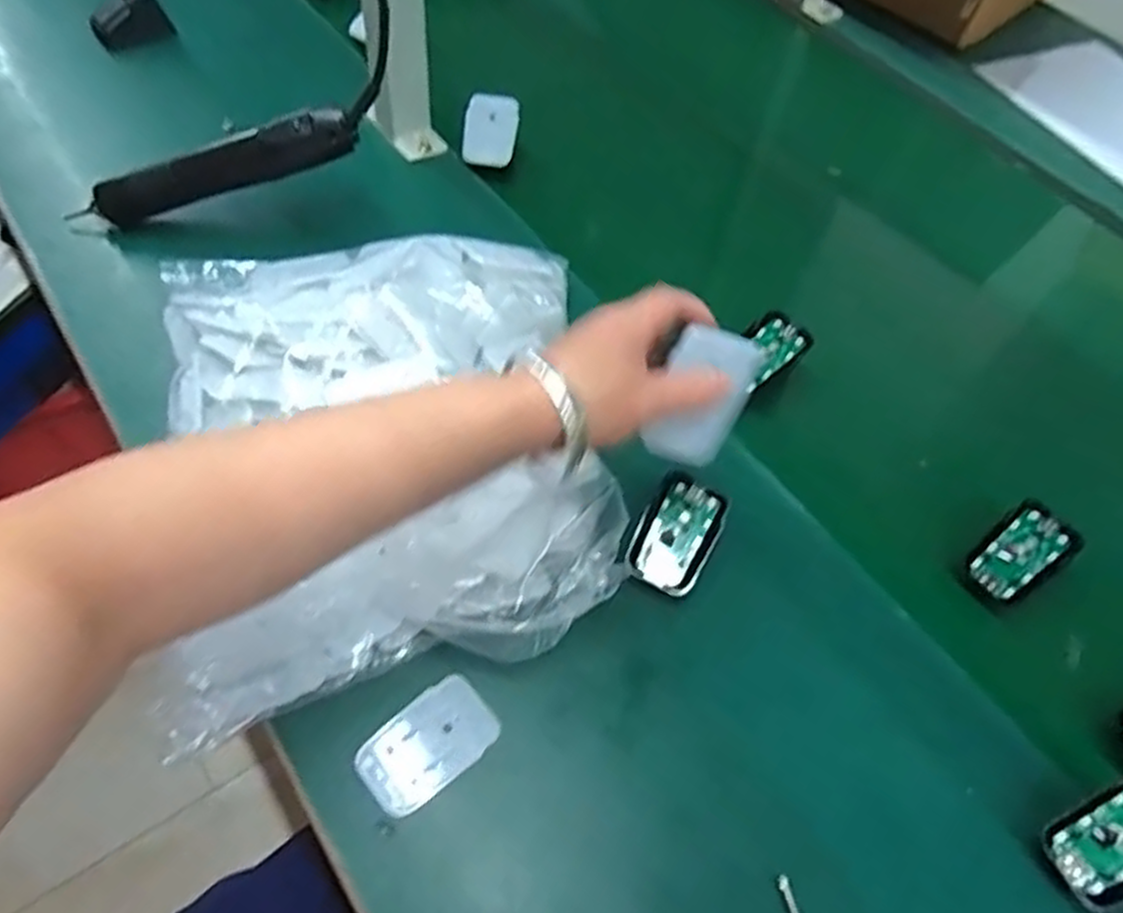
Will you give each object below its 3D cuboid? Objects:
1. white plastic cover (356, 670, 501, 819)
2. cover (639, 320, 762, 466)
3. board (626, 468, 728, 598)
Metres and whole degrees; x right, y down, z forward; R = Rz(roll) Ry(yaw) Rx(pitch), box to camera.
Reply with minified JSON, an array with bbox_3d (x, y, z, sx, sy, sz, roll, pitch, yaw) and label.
[{"bbox_3d":[-0.071,0.154,0.403,0.072,0.004,0.045,-35,66,-25],"label":"white plastic cover"},{"bbox_3d":[0.073,-0.030,0.393,0.047,0.072,0.011,21,11,-17],"label":"cover"},{"bbox_3d":[0.071,0.047,0.462,0.046,0.008,0.070,29,77,12],"label":"board"}]

